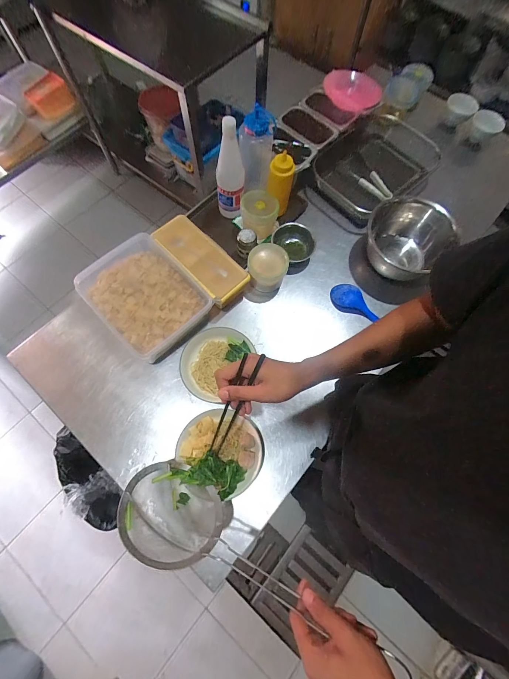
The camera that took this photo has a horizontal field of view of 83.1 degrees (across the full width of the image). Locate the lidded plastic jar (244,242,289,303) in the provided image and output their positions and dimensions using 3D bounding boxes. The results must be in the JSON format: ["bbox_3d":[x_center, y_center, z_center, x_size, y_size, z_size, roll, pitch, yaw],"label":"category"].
[{"bbox_3d":[0.030,-0.173,0.753,0.100,0.105,0.118,8,71,1],"label":"lidded plastic jar"}]

